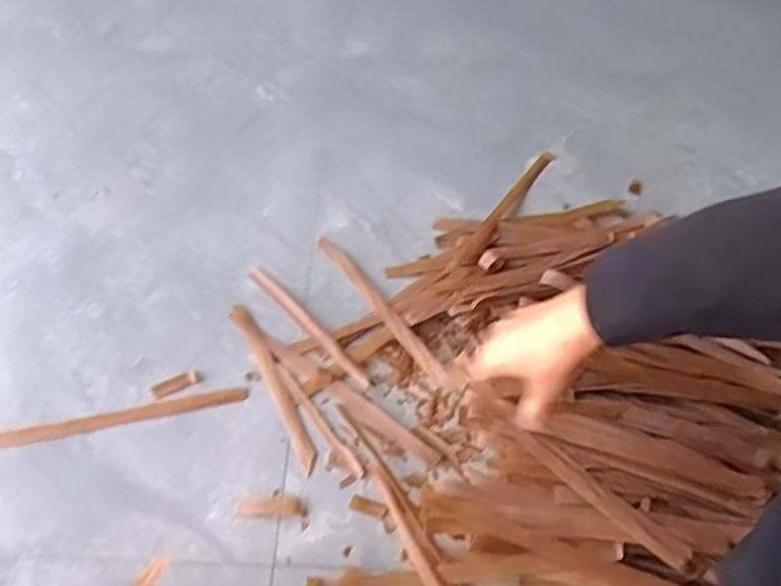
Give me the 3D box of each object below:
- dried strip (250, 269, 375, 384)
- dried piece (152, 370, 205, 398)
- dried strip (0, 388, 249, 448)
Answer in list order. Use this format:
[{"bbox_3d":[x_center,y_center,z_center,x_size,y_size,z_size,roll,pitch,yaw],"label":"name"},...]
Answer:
[{"bbox_3d":[-0.097,0.035,0.801,0.020,0.006,0.216,-37,64,-23],"label":"dried strip"},{"bbox_3d":[-0.240,0.102,0.760,0.055,0.004,0.020,-21,59,-15],"label":"dried piece"},{"bbox_3d":[-0.302,0.136,0.726,0.289,0.006,0.017,-10,57,-8],"label":"dried strip"}]

